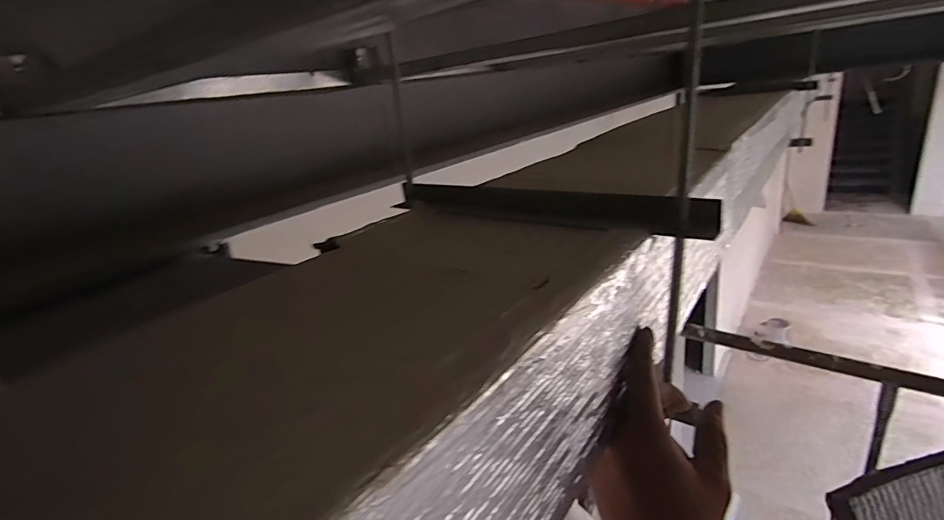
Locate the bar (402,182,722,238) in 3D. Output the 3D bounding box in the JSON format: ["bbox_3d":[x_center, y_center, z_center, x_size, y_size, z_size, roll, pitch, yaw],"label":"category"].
[{"bbox_3d":[0.047,-0.049,0.409,0.307,0.022,0.040,10,26,39],"label":"bar"}]

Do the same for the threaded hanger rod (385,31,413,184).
[{"bbox_3d":[-0.072,-0.143,0.472,0.011,0.161,0.015,-10,20,-7],"label":"threaded hanger rod"}]

